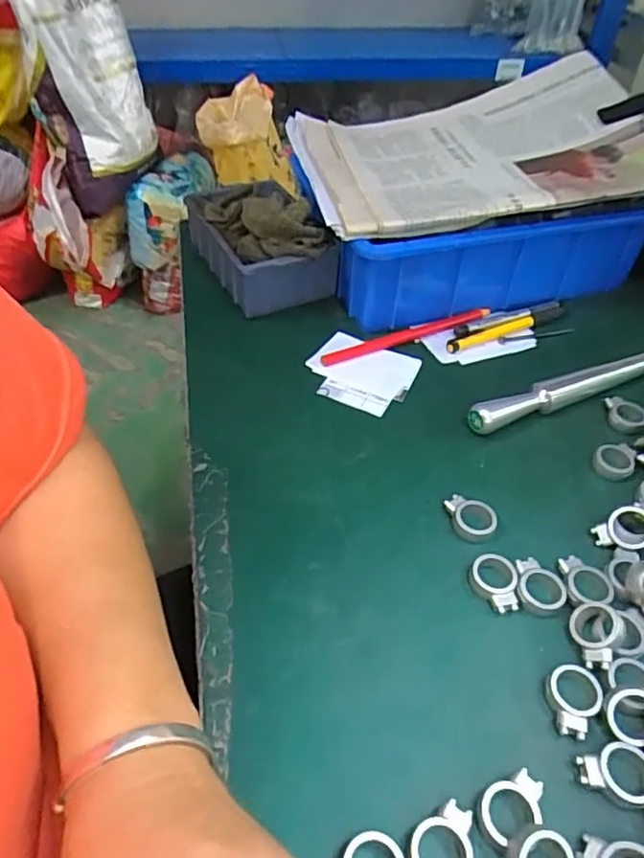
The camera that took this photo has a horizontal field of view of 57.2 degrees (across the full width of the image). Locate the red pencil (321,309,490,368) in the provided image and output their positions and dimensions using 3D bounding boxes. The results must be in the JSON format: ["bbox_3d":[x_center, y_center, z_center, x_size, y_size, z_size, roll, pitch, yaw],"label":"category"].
[{"bbox_3d":[0.071,-0.079,0.489,0.156,0.011,0.015,-16,48,-18],"label":"red pencil"}]

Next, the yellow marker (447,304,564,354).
[{"bbox_3d":[0.159,-0.085,0.505,0.121,0.011,0.015,-18,49,-20],"label":"yellow marker"}]

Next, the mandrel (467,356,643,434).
[{"bbox_3d":[0.208,-0.038,0.452,0.226,0.023,0.018,-19,49,-20],"label":"mandrel"}]

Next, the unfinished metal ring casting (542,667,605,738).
[{"bbox_3d":[0.124,0.134,0.292,0.026,0.008,0.033,13,46,10],"label":"unfinished metal ring casting"}]

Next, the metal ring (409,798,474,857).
[{"bbox_3d":[0.051,0.174,0.247,0.026,0.004,0.033,24,48,19],"label":"metal ring"}]

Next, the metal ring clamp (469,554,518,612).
[{"bbox_3d":[0.098,0.088,0.337,0.025,0.012,0.032,7,45,4],"label":"metal ring clamp"}]

